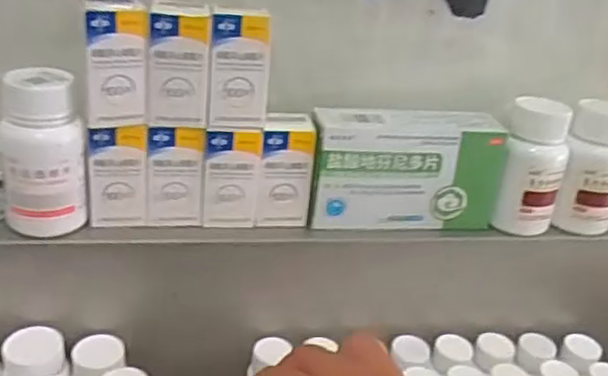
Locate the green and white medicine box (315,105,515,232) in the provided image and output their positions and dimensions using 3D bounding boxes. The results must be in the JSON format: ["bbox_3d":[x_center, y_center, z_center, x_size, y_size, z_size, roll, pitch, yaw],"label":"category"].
[{"bbox_3d":[0.066,-0.012,0.439,0.119,0.071,0.028,1,26,-11],"label":"green and white medicine box"}]

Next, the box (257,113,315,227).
[{"bbox_3d":[-0.011,-0.011,0.426,0.032,0.068,0.023,4,26,-4],"label":"box"}]

